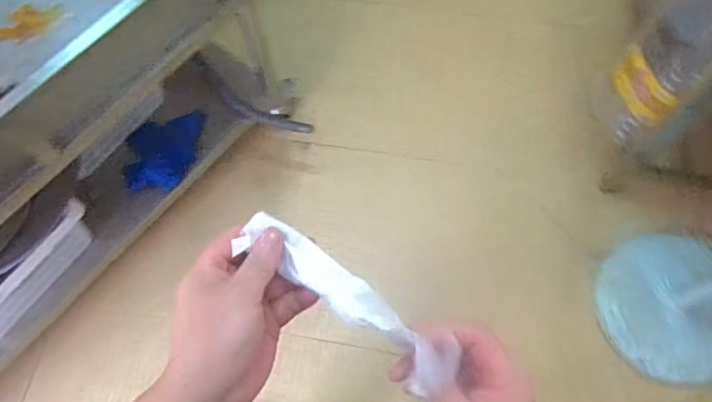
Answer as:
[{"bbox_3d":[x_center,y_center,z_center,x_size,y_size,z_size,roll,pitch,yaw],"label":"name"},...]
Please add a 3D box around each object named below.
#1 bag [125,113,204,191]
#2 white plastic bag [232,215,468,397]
[{"bbox_3d":[-0.481,-0.130,1.318,0.084,0.139,0.251,31,71,14],"label":"bag"},{"bbox_3d":[-0.008,0.066,0.358,0.171,0.029,0.034,34,72,22],"label":"white plastic bag"}]

